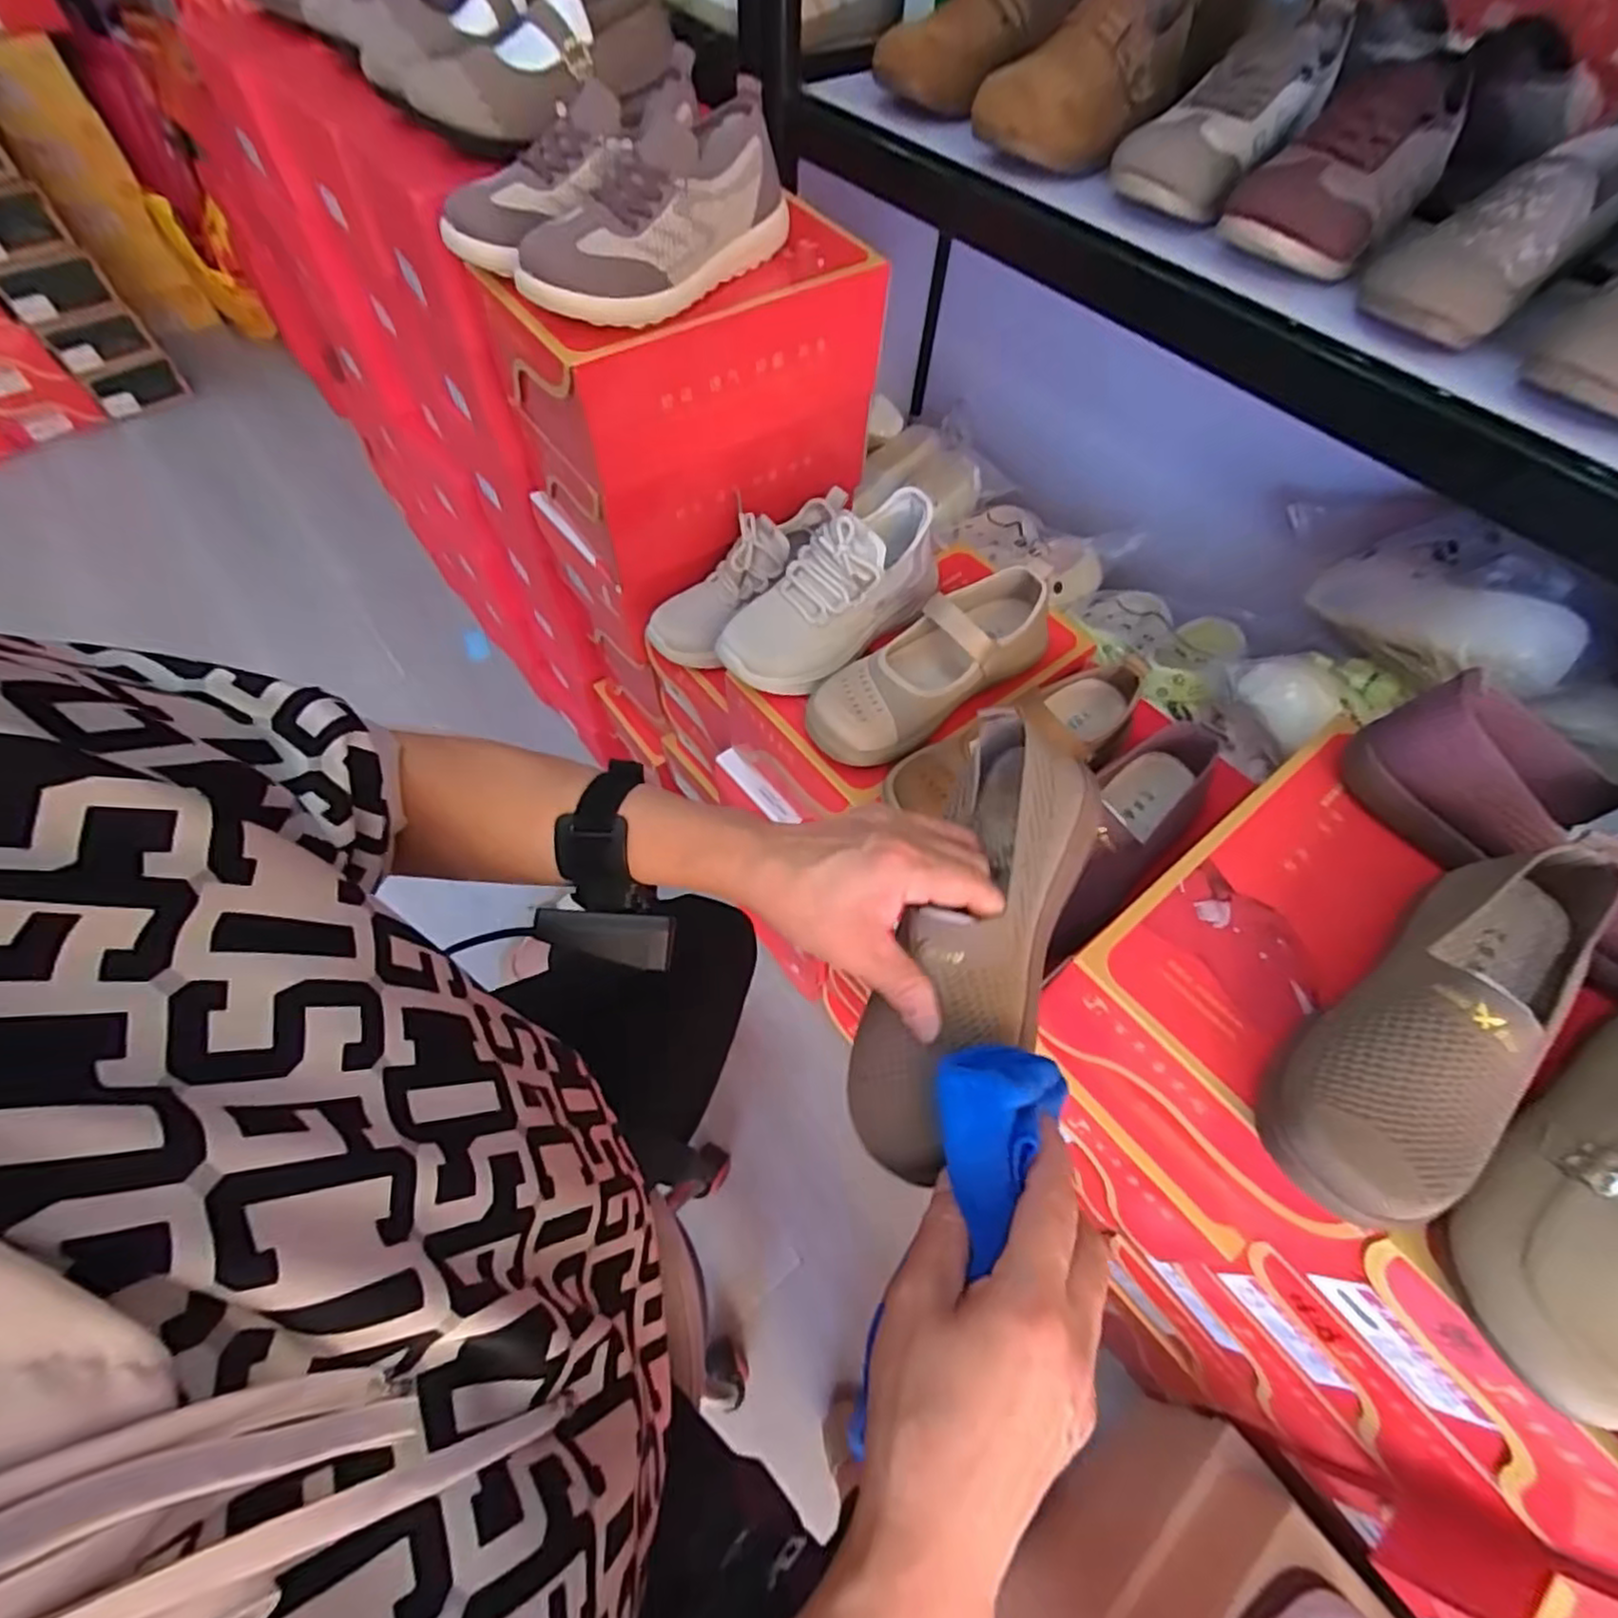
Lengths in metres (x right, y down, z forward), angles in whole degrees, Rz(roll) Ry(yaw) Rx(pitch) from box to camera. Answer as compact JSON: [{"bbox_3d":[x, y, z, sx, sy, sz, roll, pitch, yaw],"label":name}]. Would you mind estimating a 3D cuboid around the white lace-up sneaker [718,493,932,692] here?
[{"bbox_3d":[0.022,-0.192,0.616,0.081,0.103,0.216,39,65,19],"label":"white lace-up sneaker"}]

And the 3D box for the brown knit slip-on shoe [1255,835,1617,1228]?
[{"bbox_3d":[0.333,0.107,0.367,0.241,0.086,0.079,-34,67,-20],"label":"brown knit slip-on shoe"}]

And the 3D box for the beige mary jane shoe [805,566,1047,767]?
[{"bbox_3d":[0.106,-0.127,0.600,0.237,0.077,0.085,-34,67,-21],"label":"beige mary jane shoe"}]

